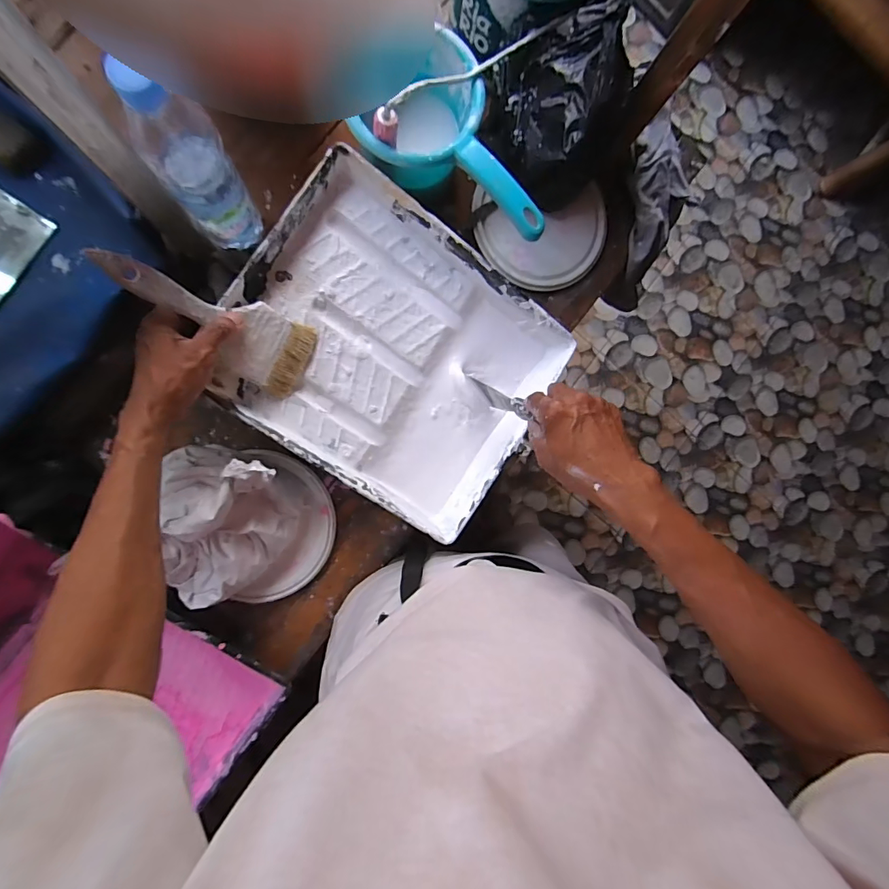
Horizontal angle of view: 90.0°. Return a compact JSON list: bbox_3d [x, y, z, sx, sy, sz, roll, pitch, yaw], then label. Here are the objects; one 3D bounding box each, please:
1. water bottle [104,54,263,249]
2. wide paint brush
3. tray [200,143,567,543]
[{"bbox_3d":[-0.225,-0.250,0.412,0.060,0.218,0.058,0,91,-9],"label":"water bottle"},{"bbox_3d":[-0.212,-0.115,0.421,0.192,0.015,0.076,27,86,-44],"label":"wide paint brush"},{"bbox_3d":[-0.054,-0.097,0.515,0.339,0.093,0.289,35,86,-8],"label":"tray"}]

